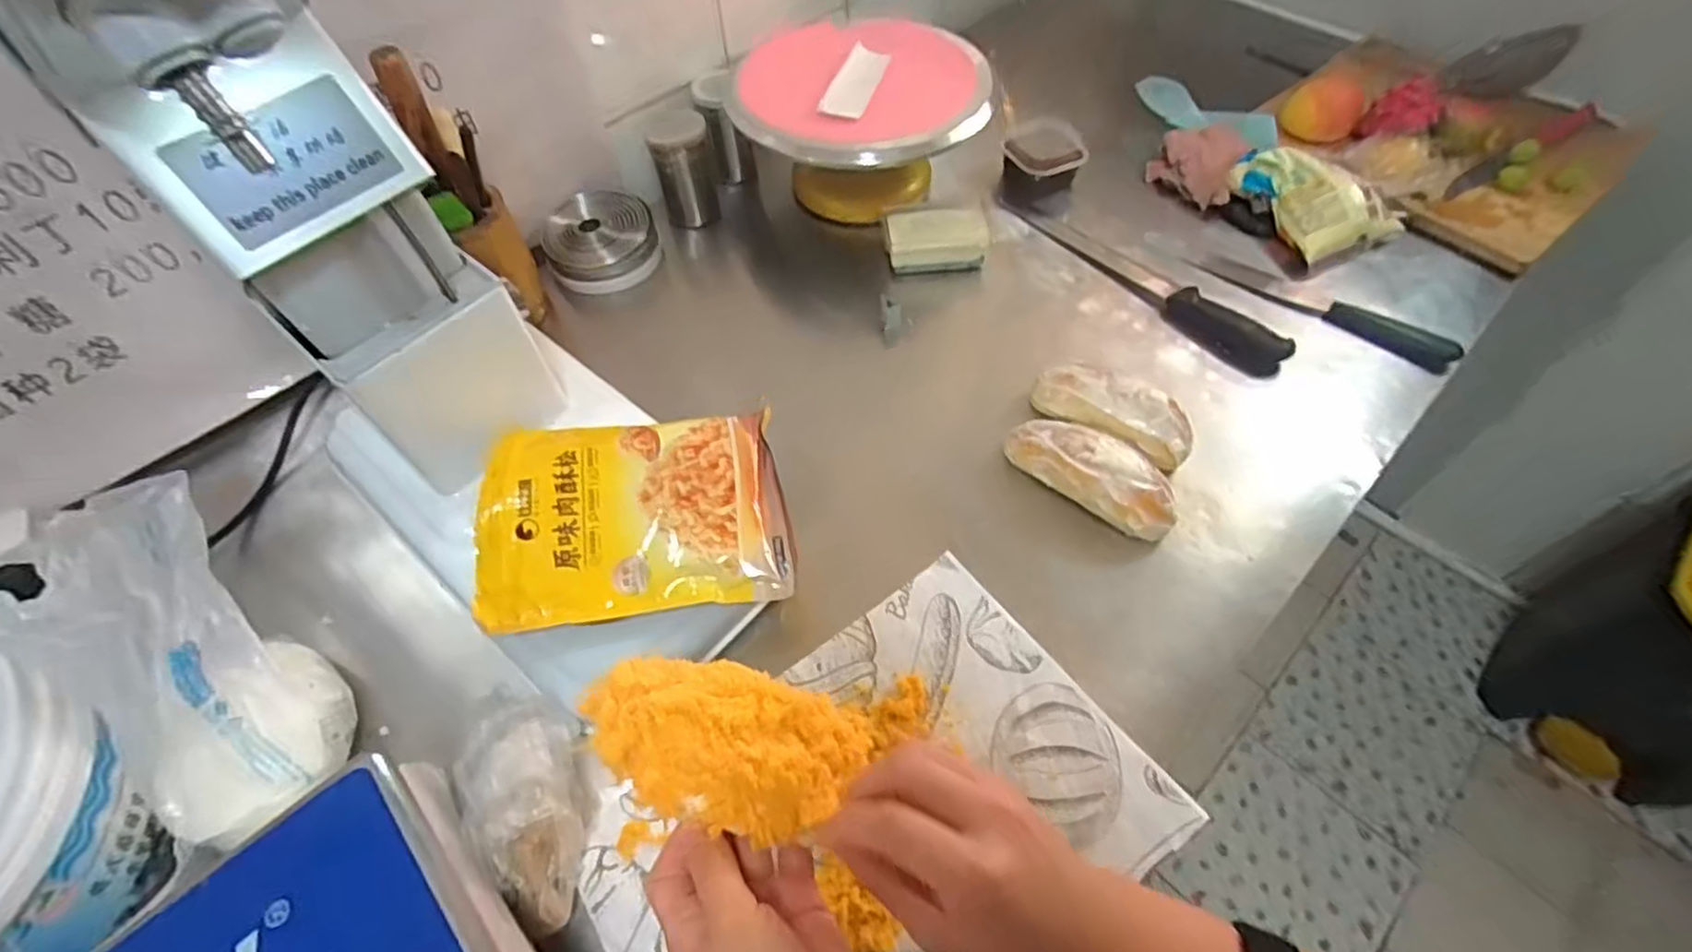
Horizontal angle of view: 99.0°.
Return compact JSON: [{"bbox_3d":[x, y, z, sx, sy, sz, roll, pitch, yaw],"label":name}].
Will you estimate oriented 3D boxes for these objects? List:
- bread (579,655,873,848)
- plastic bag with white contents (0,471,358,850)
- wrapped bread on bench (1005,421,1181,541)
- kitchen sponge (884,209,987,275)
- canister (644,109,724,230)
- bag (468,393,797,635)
[{"bbox_3d":[-0.057,0.129,0.356,0.138,0.053,0.077,12,57,10],"label":"bread"},{"bbox_3d":[-0.408,0.118,0.441,0.079,0.214,0.116,-22,23,-12],"label":"plastic bag with white contents"},{"bbox_3d":[0.210,-0.003,0.616,0.149,0.052,0.061,37,65,23],"label":"wrapped bread on bench"},{"bbox_3d":[0.099,-0.264,0.798,0.112,0.042,0.070,-6,56,-2],"label":"kitchen sponge"},{"bbox_3d":[-0.189,-0.364,0.851,0.066,0.112,0.075,-9,56,-4],"label":"canister"},{"bbox_3d":[-0.161,0.021,0.554,0.223,0.038,0.173,-9,56,-4],"label":"bag"}]

